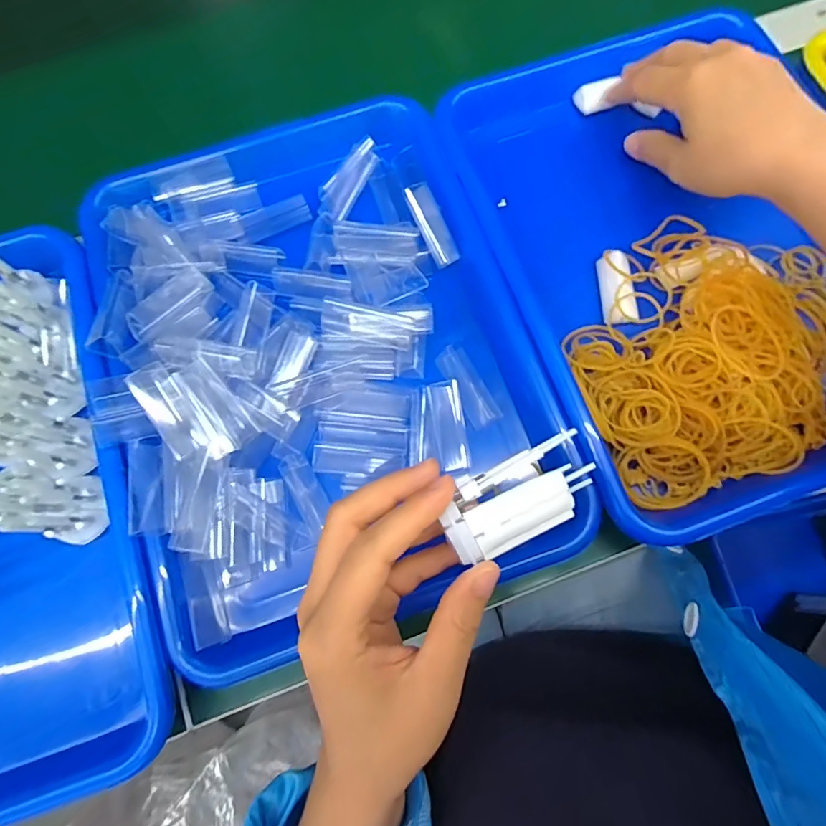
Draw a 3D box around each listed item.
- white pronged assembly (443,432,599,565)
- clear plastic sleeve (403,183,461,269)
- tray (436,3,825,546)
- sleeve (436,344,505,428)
[{"bbox_3d":[0.044,0.037,0.208,0.064,0.021,0.034,-24,76,-5],"label":"white pronged assembly"},{"bbox_3d":[0.013,-0.124,0.321,0.019,0.008,0.055,-26,95,-6],"label":"clear plastic sleeve"},{"bbox_3d":[0.168,-0.105,0.319,0.222,0.049,0.331,-19,75,-4],"label":"tray"},{"bbox_3d":[0.036,-0.018,0.306,0.020,0.012,0.052,-28,76,-6],"label":"sleeve"}]

